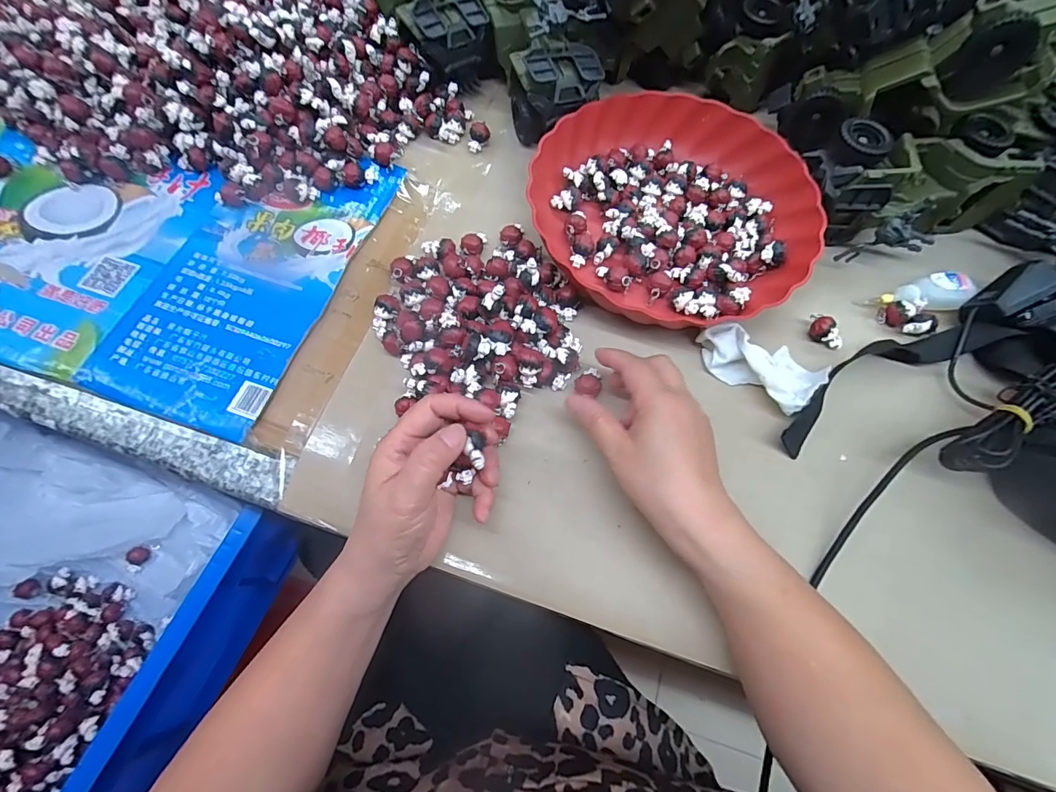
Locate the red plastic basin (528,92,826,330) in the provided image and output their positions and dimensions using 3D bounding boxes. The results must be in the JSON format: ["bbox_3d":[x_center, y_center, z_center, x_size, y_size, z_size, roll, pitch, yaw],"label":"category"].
[{"bbox_3d":[0.128,-0.172,0.405,0.230,0.043,0.235,1,67,-1],"label":"red plastic basin"}]

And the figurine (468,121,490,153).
[{"bbox_3d":[-0.050,-0.262,0.455,0.018,0.018,0.024,9,67,3],"label":"figurine"}]

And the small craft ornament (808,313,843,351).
[{"bbox_3d":[0.247,-0.053,0.374,0.017,0.015,0.033,-35,72,-15],"label":"small craft ornament"}]

